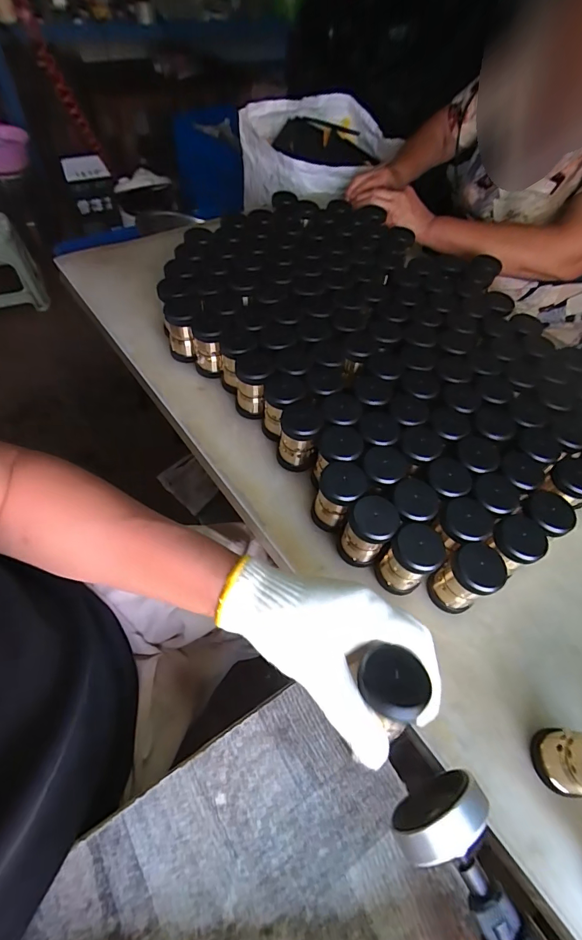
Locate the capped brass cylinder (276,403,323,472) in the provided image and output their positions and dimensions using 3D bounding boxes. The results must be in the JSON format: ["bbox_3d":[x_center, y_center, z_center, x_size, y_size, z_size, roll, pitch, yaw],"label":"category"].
[{"bbox_3d":[0.009,-0.036,0.464,0.045,0.075,0.046,8,56,0],"label":"capped brass cylinder"}]

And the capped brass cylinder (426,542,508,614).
[{"bbox_3d":[0.164,0.104,0.386,0.042,0.074,0.044,2,56,-4],"label":"capped brass cylinder"}]

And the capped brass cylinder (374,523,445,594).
[{"bbox_3d":[0.113,0.085,0.389,0.047,0.067,0.044,2,56,-4],"label":"capped brass cylinder"}]

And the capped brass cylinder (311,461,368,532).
[{"bbox_3d":[0.048,0.029,0.422,0.043,0.079,0.041,2,56,-4],"label":"capped brass cylinder"}]

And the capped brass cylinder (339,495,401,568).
[{"bbox_3d":[0.076,0.062,0.401,0.042,0.070,0.046,2,56,-4],"label":"capped brass cylinder"}]

